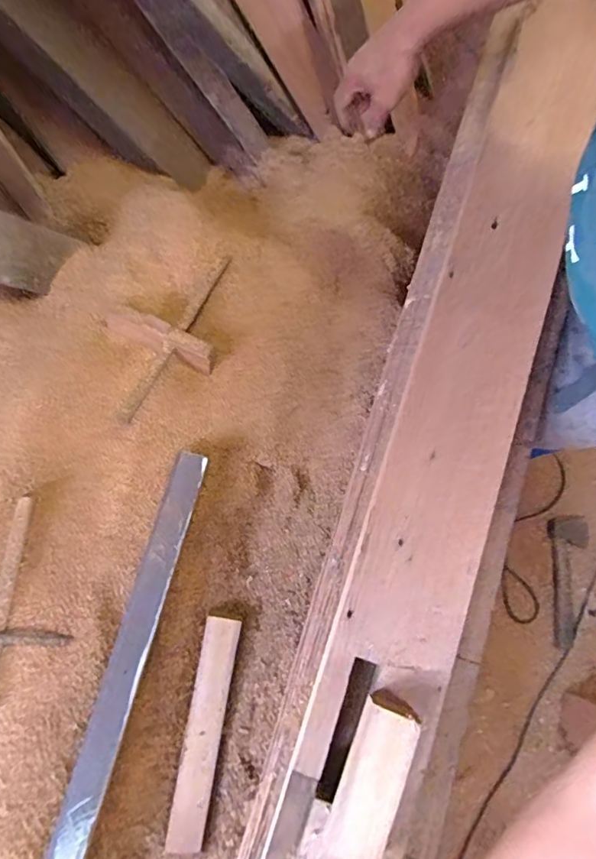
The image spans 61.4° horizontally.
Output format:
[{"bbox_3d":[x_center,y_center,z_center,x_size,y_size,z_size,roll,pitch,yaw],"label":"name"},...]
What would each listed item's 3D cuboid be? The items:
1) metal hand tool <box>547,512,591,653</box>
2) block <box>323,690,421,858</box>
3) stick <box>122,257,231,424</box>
[{"bbox_3d":[0.699,0.387,1.286,0.103,0.026,0.319,3,80,-1],"label":"metal hand tool"},{"bbox_3d":[0.073,0.346,0.493,0.055,0.035,0.156,23,80,3],"label":"block"},{"bbox_3d":[-0.190,-0.165,0.837,0.017,0.016,0.374,23,62,3],"label":"stick"}]

